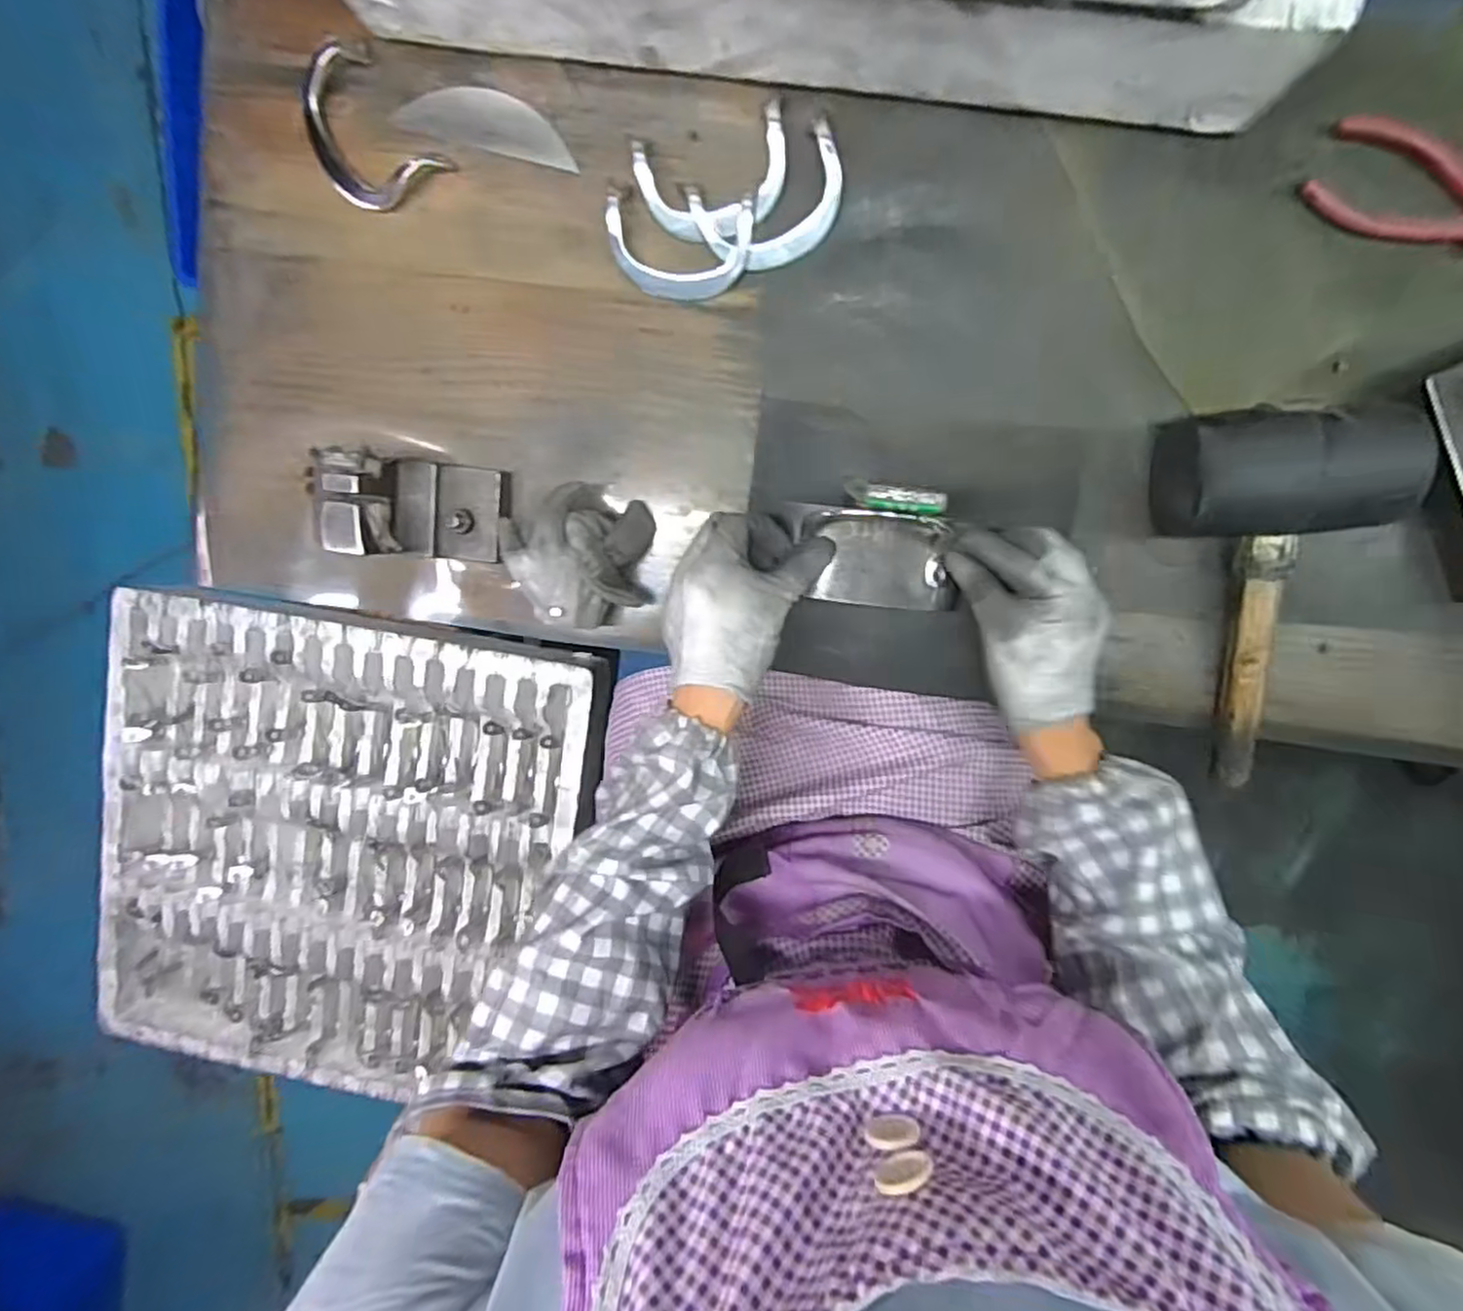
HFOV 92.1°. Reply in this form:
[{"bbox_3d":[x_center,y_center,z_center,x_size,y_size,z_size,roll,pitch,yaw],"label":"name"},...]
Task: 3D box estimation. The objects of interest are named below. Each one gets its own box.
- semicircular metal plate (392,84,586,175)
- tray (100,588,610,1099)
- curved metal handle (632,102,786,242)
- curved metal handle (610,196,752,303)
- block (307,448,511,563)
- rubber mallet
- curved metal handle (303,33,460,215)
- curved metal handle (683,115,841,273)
[{"bbox_3d":[-0.157,-0.347,0.458,0.121,0.004,0.037,17,99,3],"label":"semicircular metal plate"},{"bbox_3d":[-0.443,0.223,0.801,0.533,0.047,0.540,11,98,5],"label":"tray"},{"bbox_3d":[-0.009,-0.291,0.437,0.092,0.019,0.062,-12,97,7],"label":"curved metal handle"},{"bbox_3d":[-0.032,-0.256,0.446,0.090,0.019,0.051,4,98,5],"label":"curved metal handle"},{"bbox_3d":[-0.204,-0.095,0.457,0.097,0.076,0.063,4,98,5],"label":"block"},{"bbox_3d":[0.320,-0.037,0.438,0.107,0.076,0.228,-6,119,7],"label":"rubber mallet"},{"bbox_3d":[-0.240,-0.338,0.460,0.071,0.023,0.097,-37,93,9],"label":"curved metal handle"},{"bbox_3d":[0.027,-0.278,0.441,0.092,0.020,0.058,-24,95,9],"label":"curved metal handle"}]

